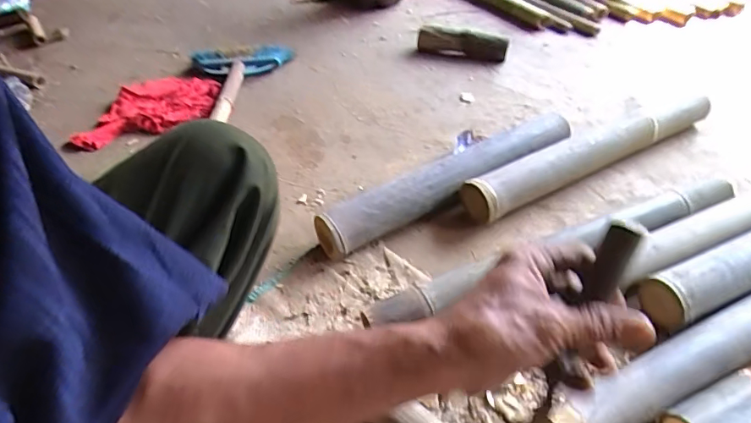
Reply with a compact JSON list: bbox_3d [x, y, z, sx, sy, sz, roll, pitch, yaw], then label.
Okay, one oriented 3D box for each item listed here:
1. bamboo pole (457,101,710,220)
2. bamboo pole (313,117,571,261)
[{"bbox_3d":[0.421,-0.121,0.907,0.593,0.080,0.079,-24,45,-20],"label":"bamboo pole"},{"bbox_3d":[0.139,-0.049,0.845,0.523,0.075,0.089,-22,44,-19],"label":"bamboo pole"}]

